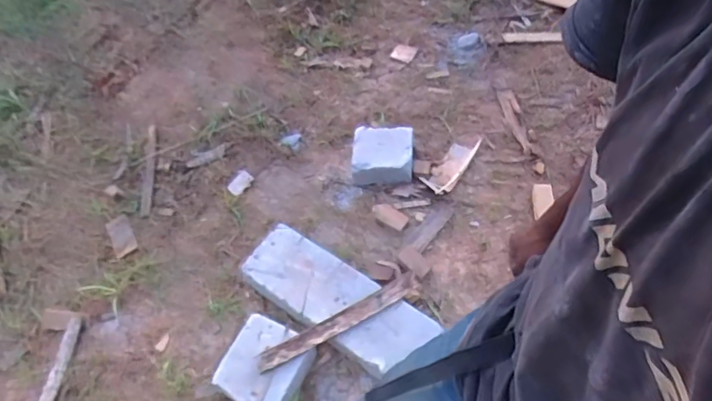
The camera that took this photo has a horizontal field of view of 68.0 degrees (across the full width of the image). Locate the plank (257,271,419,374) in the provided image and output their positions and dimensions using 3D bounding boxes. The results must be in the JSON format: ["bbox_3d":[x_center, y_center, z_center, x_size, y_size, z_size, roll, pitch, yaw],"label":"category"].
[{"bbox_3d":[-0.039,0.328,1.437,0.491,0.035,0.060,-28,57,-13],"label":"plank"}]

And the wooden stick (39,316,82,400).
[{"bbox_3d":[-0.854,0.490,1.490,0.039,0.065,0.332,2,55,4],"label":"wooden stick"}]

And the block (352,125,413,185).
[{"bbox_3d":[0.091,-0.160,1.772,0.205,0.089,0.203,2,55,4],"label":"block"}]

